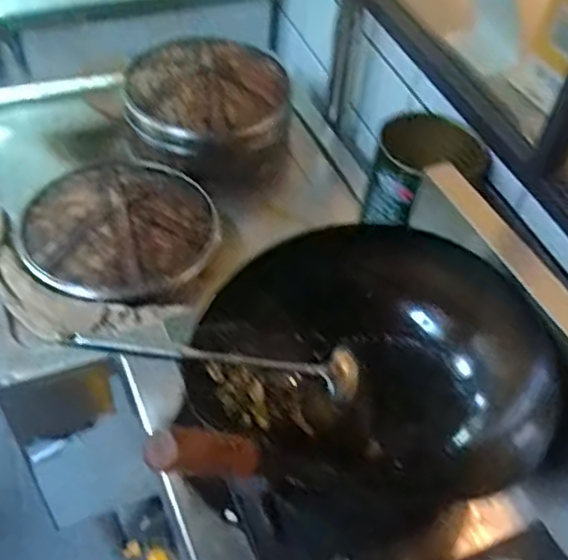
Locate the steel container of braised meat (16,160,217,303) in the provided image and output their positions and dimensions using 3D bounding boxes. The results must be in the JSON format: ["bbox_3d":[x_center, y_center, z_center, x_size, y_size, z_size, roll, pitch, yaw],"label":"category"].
[{"bbox_3d":[-0.237,-0.077,0.985,0.263,0.074,0.243,3,48,-3],"label":"steel container of braised meat"}]

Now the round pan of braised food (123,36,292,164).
[{"bbox_3d":[-0.122,-0.307,1.121,0.261,0.085,0.257,3,48,-3],"label":"round pan of braised food"}]

